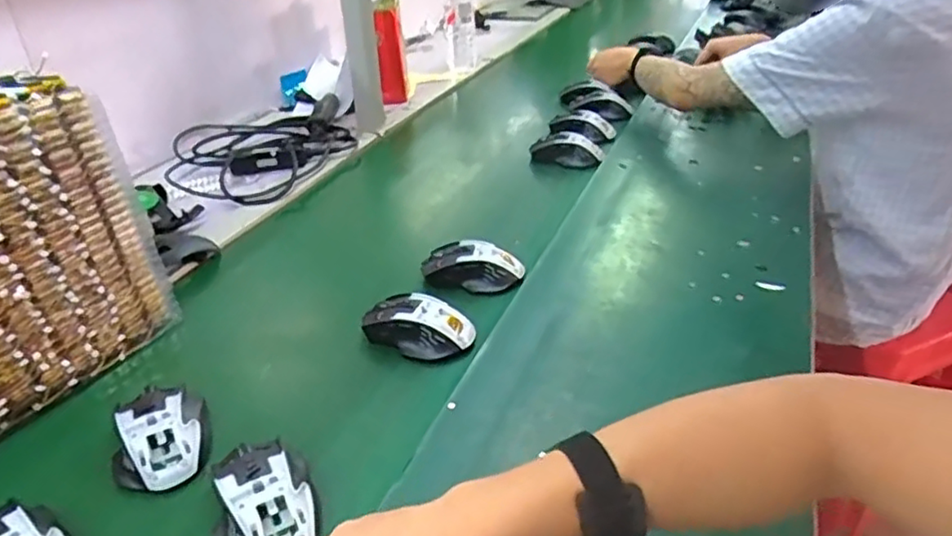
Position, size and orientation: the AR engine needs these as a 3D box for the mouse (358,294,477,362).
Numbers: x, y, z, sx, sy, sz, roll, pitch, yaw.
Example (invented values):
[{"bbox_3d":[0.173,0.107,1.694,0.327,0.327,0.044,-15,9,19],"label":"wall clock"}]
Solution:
[{"bbox_3d":[-0.058,0.061,0.666,0.108,0.044,0.057,11,33,21],"label":"mouse"}]

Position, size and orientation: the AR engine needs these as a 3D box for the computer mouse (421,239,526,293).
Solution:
[{"bbox_3d":[-0.003,-0.005,0.759,0.112,0.034,0.053,9,33,18],"label":"computer mouse"}]

